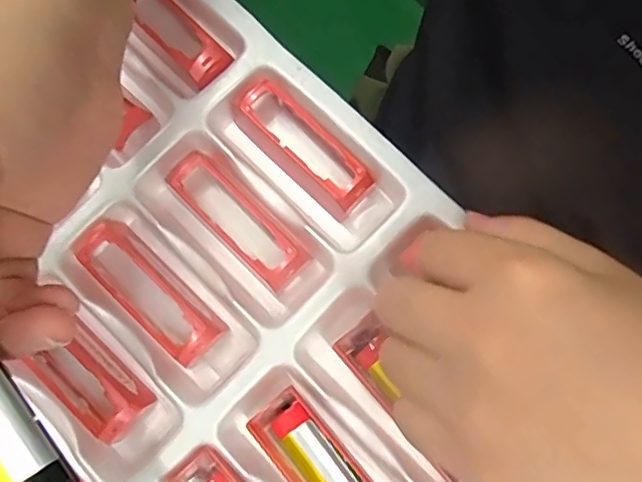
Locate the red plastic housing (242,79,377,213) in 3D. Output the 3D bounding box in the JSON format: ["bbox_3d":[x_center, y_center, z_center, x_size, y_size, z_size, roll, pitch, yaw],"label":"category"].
[{"bbox_3d":[-0.007,-0.049,0.283,0.027,0.022,0.080,-44,80,-9],"label":"red plastic housing"}]

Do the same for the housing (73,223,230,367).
[{"bbox_3d":[-0.083,0.022,0.272,0.083,0.023,0.026,42,81,10],"label":"housing"}]

